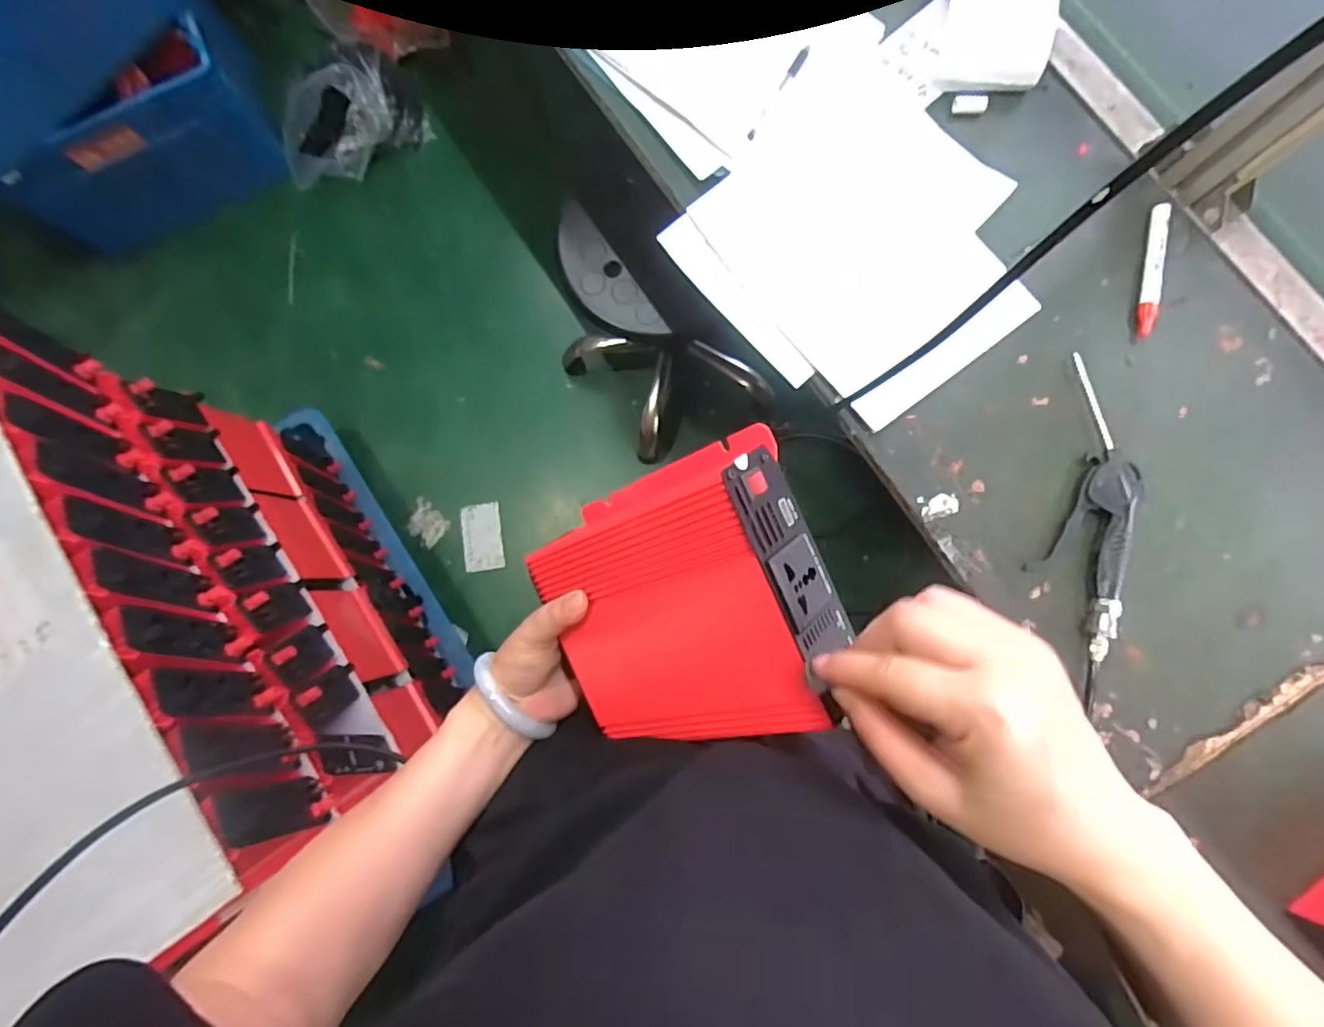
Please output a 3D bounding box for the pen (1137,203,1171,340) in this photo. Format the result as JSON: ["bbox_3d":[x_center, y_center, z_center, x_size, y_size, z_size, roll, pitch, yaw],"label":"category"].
[{"bbox_3d":[0.472,-0.233,0.589,0.016,0.016,0.128,10,84,6],"label":"pen"}]

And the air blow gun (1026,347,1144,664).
[{"bbox_3d":[0.392,-0.007,0.566,0.075,0.021,0.269,9,84,6],"label":"air blow gun"}]

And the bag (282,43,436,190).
[{"bbox_3d":[-0.699,-0.872,1.361,0.350,0.168,0.187,-43,82,-2],"label":"bag"}]

